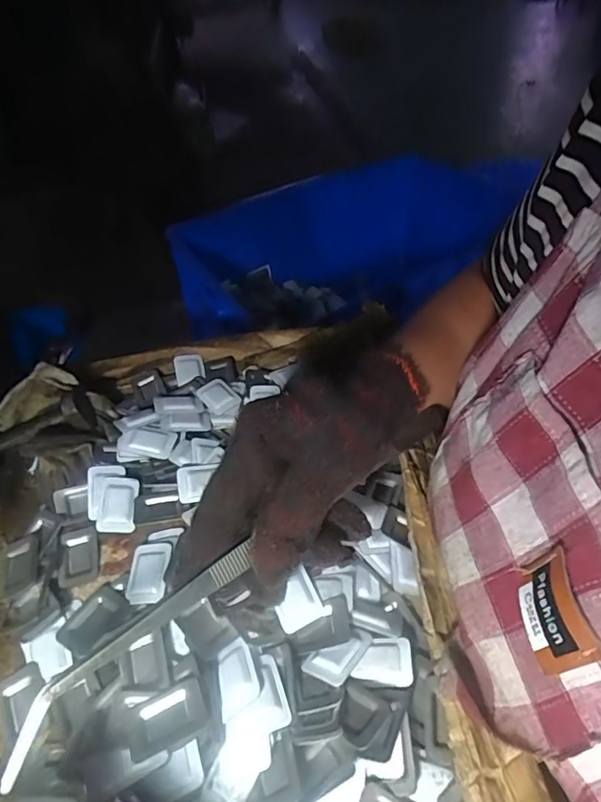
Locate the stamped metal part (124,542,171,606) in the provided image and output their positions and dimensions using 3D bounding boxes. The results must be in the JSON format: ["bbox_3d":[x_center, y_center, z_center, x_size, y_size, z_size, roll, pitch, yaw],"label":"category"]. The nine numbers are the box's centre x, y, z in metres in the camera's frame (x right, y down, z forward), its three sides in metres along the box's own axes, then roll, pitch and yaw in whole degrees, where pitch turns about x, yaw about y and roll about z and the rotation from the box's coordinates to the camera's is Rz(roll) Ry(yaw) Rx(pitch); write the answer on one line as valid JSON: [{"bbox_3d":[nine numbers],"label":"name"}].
[{"bbox_3d":[-0.099,0.111,0.335,0.026,0.005,0.040,-4,45,1],"label":"stamped metal part"}]

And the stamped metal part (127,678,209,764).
[{"bbox_3d":[-0.069,0.164,0.267,0.040,0.011,0.027,-21,47,-16],"label":"stamped metal part"}]

